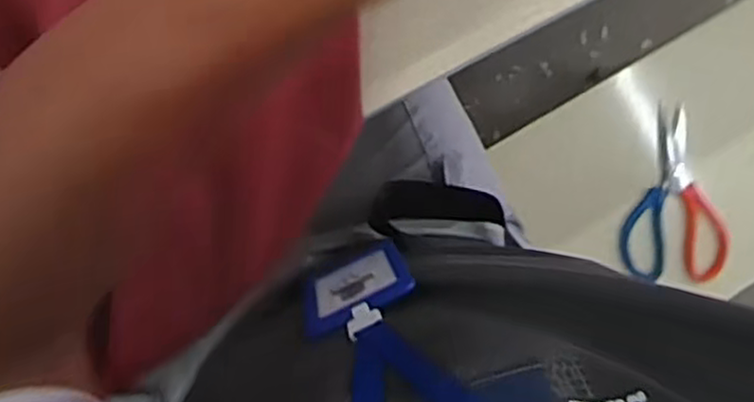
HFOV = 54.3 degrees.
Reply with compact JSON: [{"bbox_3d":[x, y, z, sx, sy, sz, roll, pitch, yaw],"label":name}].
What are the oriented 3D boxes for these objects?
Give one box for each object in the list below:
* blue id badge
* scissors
[{"bbox_3d":[-0.014,0.052,0.462,0.069,0.121,0.006,-26,103,-1],"label":"blue id badge"},{"bbox_3d":[0.339,-0.002,0.812,0.114,0.023,0.193,15,86,-8],"label":"scissors"}]

